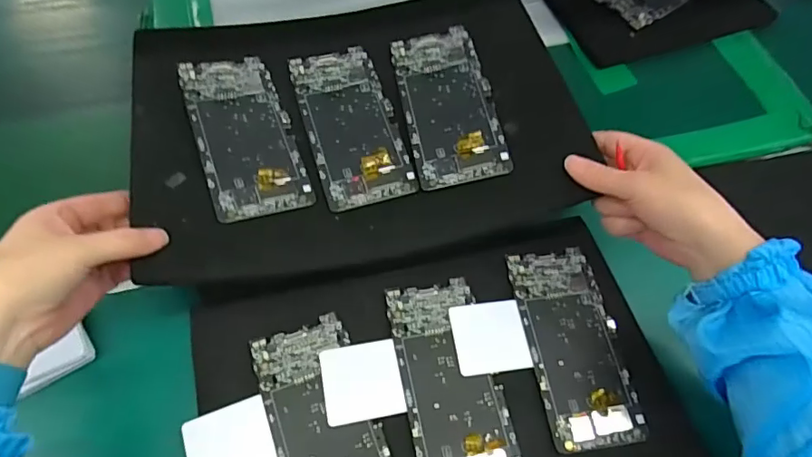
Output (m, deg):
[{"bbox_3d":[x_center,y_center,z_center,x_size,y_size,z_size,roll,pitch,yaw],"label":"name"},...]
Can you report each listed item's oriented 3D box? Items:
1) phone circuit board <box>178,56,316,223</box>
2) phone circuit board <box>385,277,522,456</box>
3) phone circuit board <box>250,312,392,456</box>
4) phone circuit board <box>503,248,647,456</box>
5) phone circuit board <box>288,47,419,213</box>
[{"bbox_3d":[-0.129,-0.076,0.402,0.071,0.013,0.152,-17,63,-13],"label":"phone circuit board"},{"bbox_3d":[0.034,0.114,0.378,0.071,0.009,0.153,-9,62,-9],"label":"phone circuit board"},{"bbox_3d":[-0.057,0.141,0.357,0.072,0.009,0.153,-18,63,-13],"label":"phone circuit board"},{"bbox_3d":[0.133,0.089,0.398,0.072,0.008,0.155,-6,61,-7],"label":"phone circuit board"},{"bbox_3d":[-0.046,-0.088,0.422,0.073,0.004,0.154,-14,62,-12],"label":"phone circuit board"}]

